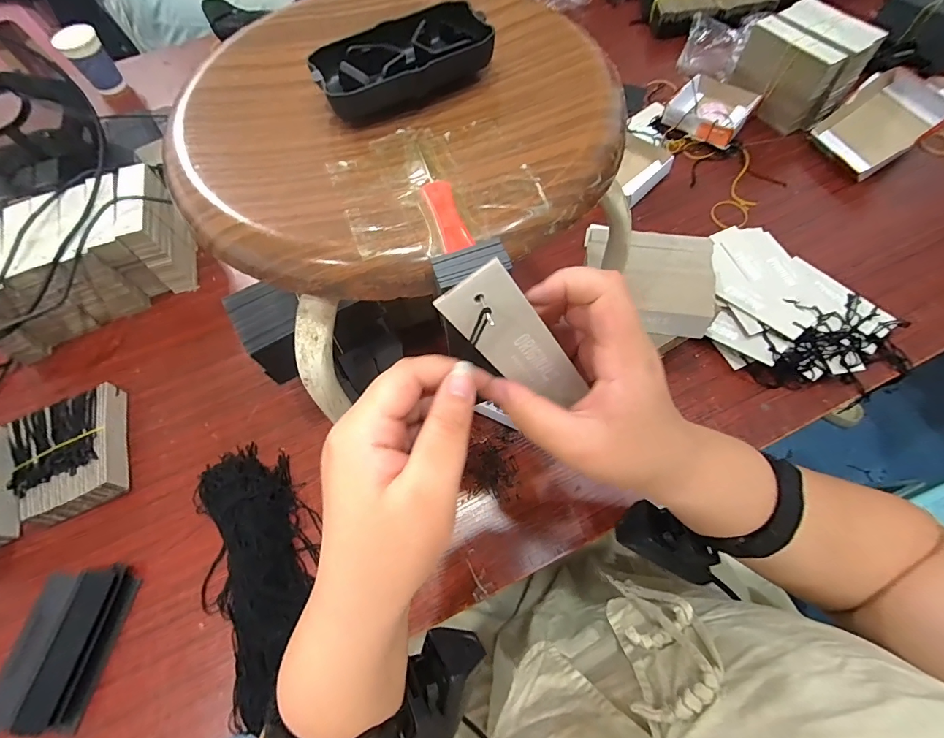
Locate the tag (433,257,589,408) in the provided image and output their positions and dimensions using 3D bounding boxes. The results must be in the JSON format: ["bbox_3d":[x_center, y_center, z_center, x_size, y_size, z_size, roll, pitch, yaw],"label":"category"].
[{"bbox_3d":[0.026,-0.008,0.206,0.031,0.111,0.004,-34,47,13],"label":"tag"}]

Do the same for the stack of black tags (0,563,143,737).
[{"bbox_3d":[-0.393,0.257,0.391,0.099,0.022,0.132,4,65,7],"label":"stack of black tags"}]

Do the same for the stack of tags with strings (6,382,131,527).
[{"bbox_3d":[-0.454,0.095,0.466,0.112,0.037,0.135,-21,64,-5],"label":"stack of tags with strings"}]

